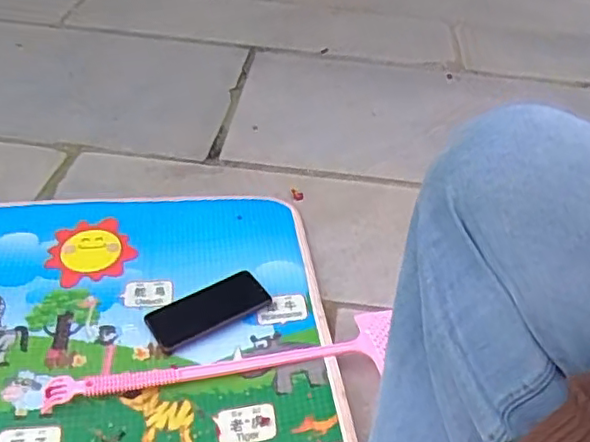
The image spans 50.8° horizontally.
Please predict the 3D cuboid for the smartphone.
[{"bbox_3d":[-0.123,0.119,0.871,0.165,0.008,0.079,-20,47,-27],"label":"smartphone"}]

